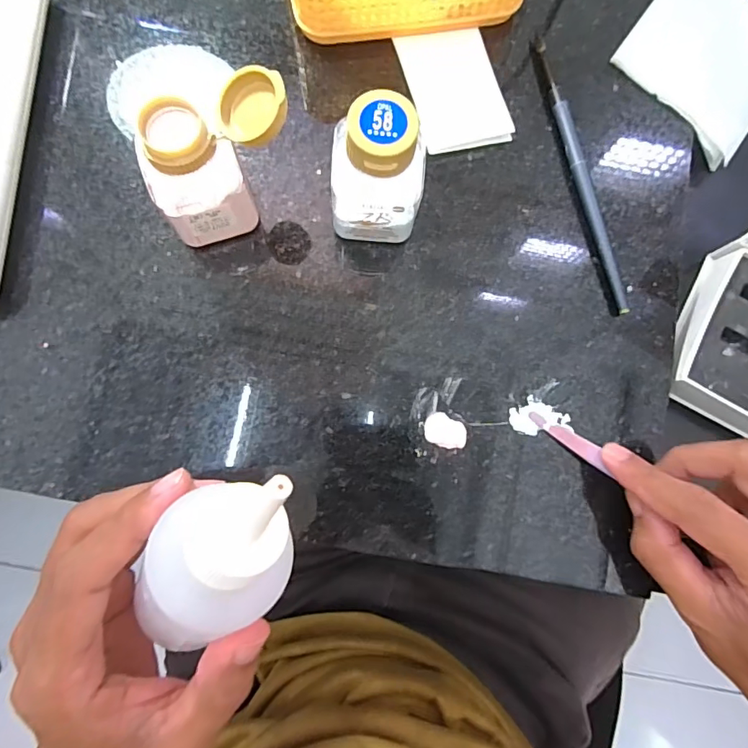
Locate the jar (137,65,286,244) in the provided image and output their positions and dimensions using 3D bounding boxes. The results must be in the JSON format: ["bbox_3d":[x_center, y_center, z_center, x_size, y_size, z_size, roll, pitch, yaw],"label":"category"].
[{"bbox_3d":[-0.068,-0.093,0.224,0.063,0.076,0.035,-21,84,-6],"label":"jar"}]

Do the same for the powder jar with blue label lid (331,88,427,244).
[{"bbox_3d":[0.001,-0.090,0.229,0.041,0.071,0.033,2,82,-3],"label":"powder jar with blue label lid"}]

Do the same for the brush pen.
[{"bbox_3d":[0.113,-0.110,0.271,0.008,0.007,0.159,-12,83,-5],"label":"brush pen"}]

